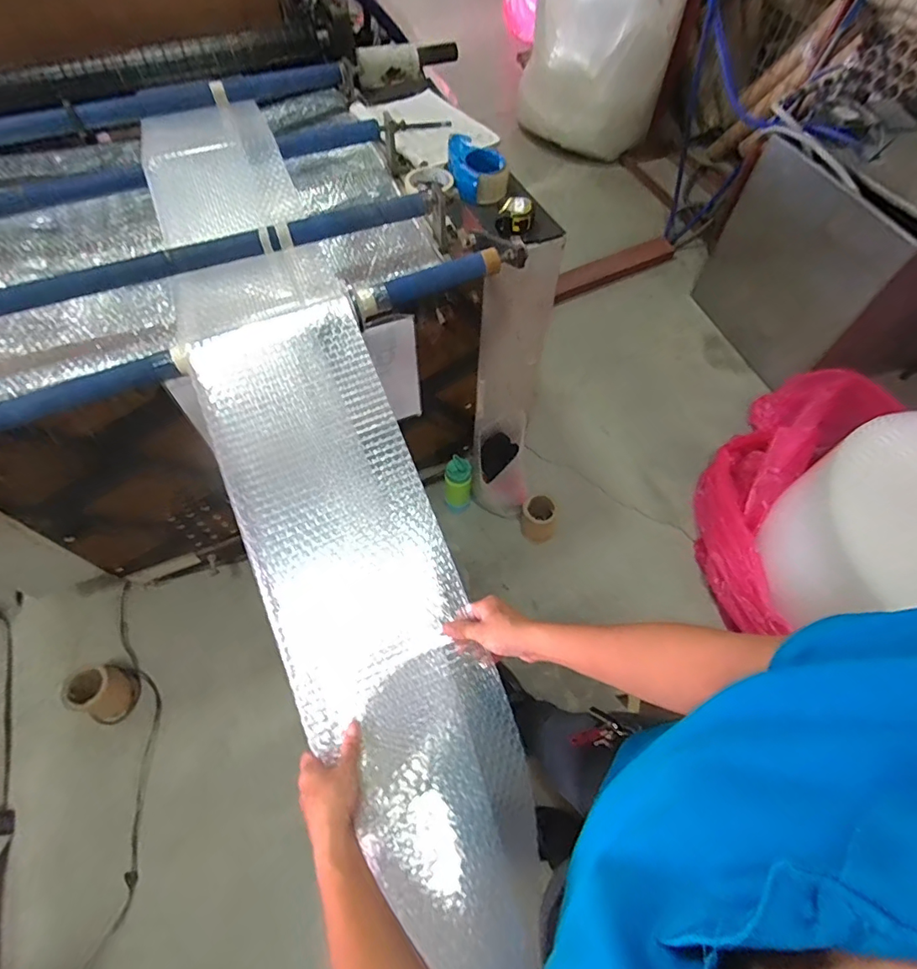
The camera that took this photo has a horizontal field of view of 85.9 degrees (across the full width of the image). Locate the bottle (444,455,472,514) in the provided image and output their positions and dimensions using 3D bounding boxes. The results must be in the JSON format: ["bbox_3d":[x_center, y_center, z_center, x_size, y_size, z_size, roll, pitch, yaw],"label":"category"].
[{"bbox_3d":[-0.002,0.000,1.380,0.077,0.240,0.067,2,60,1],"label":"bottle"}]

